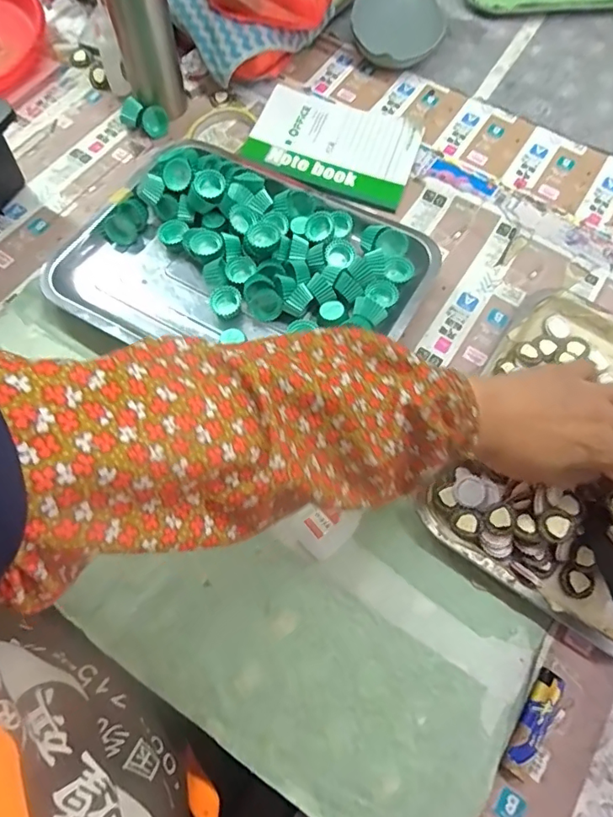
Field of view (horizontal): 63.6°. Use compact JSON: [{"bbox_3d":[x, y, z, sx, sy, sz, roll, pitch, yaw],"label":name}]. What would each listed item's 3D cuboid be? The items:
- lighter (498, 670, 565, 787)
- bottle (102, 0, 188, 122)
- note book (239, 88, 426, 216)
[{"bbox_3d":[0.173,0.242,0.378,0.018,0.010,0.082,33,71,11],"label":"lighter"},{"bbox_3d":[-0.182,-0.429,0.535,0.065,0.217,0.057,-16,69,-8],"label":"bottle"},{"bbox_3d":[0.035,-0.326,0.607,0.196,0.015,0.140,21,69,6],"label":"note book"}]

